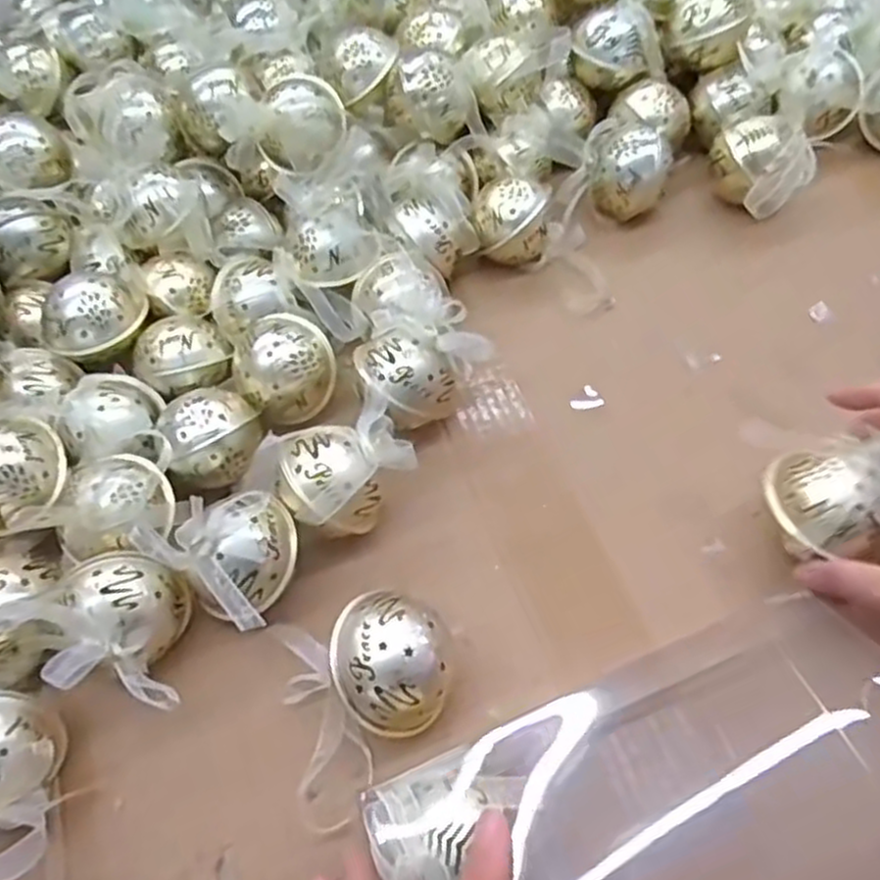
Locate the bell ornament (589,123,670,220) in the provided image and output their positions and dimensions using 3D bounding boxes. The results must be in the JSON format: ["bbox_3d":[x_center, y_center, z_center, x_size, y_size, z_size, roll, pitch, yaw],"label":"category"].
[{"bbox_3d":[0.121,-0.172,0.498,0.051,0.045,0.042,8,57,13],"label":"bell ornament"}]

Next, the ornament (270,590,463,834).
[{"bbox_3d":[-0.030,0.107,0.326,0.076,0.049,0.083,-1,61,2],"label":"ornament"}]

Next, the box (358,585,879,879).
[{"bbox_3d":[0.097,0.141,0.288,0.225,0.061,0.121,-22,63,-9],"label":"box"}]

